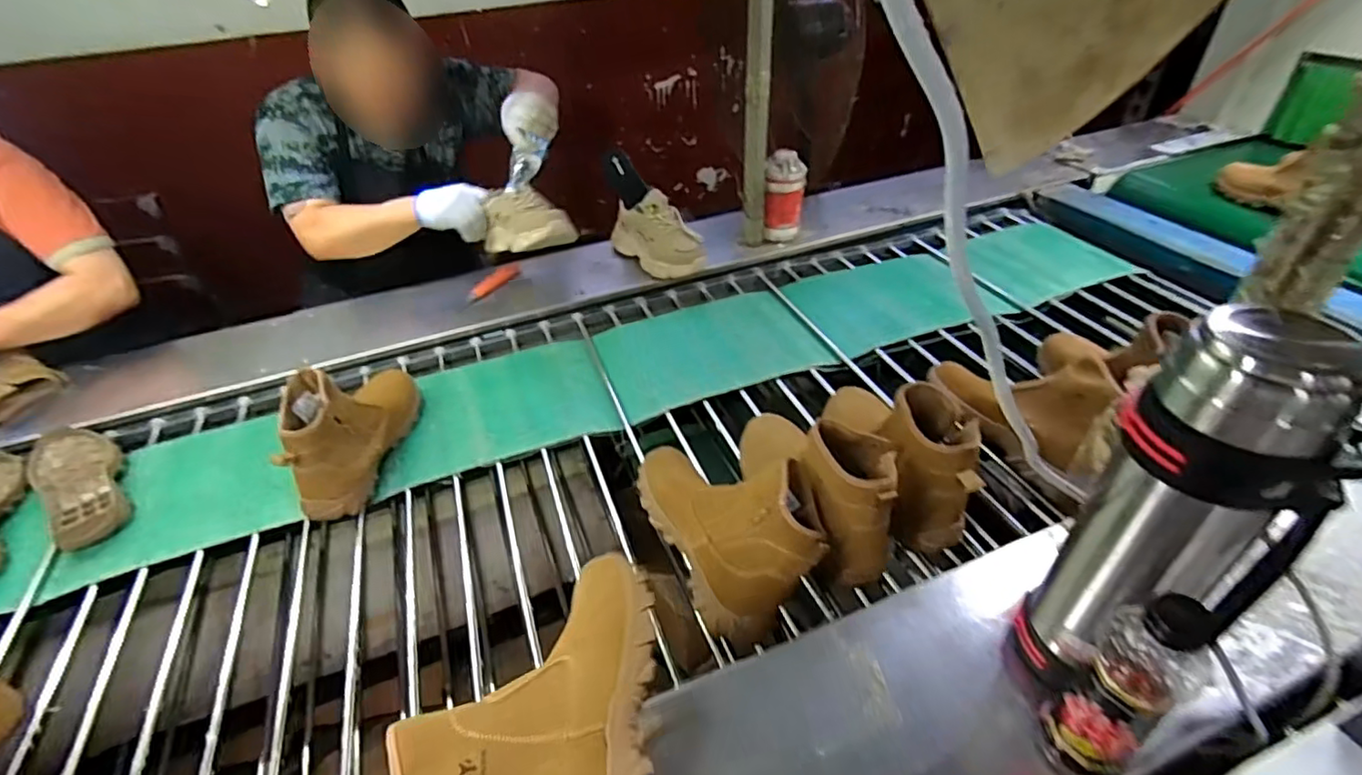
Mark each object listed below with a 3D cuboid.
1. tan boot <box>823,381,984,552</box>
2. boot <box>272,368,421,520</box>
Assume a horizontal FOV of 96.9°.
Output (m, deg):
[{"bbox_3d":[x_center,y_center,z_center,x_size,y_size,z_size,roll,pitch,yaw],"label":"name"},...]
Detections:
[{"bbox_3d":[0.295,0.057,0.821,0.112,0.158,0.296,-5,40,-1],"label":"tan boot"},{"bbox_3d":[-0.503,0.046,0.923,0.098,0.180,0.259,-3,40,1],"label":"boot"}]

